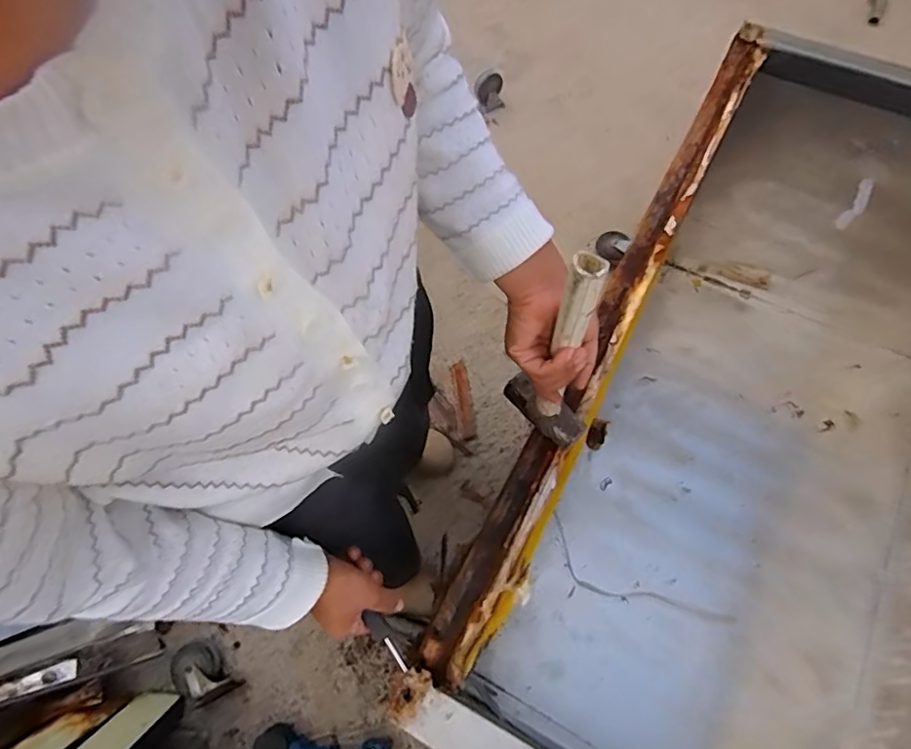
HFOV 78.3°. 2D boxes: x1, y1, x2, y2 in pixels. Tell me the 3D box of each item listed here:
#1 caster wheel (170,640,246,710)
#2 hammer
[{"bbox_3d":[-0.514,0.604,1.131,0.103,0.058,0.135,-39,69,-15],"label":"caster wheel"},{"bbox_3d":[0.096,-0.013,0.528,0.099,0.314,0.034,38,73,17],"label":"hammer"}]

